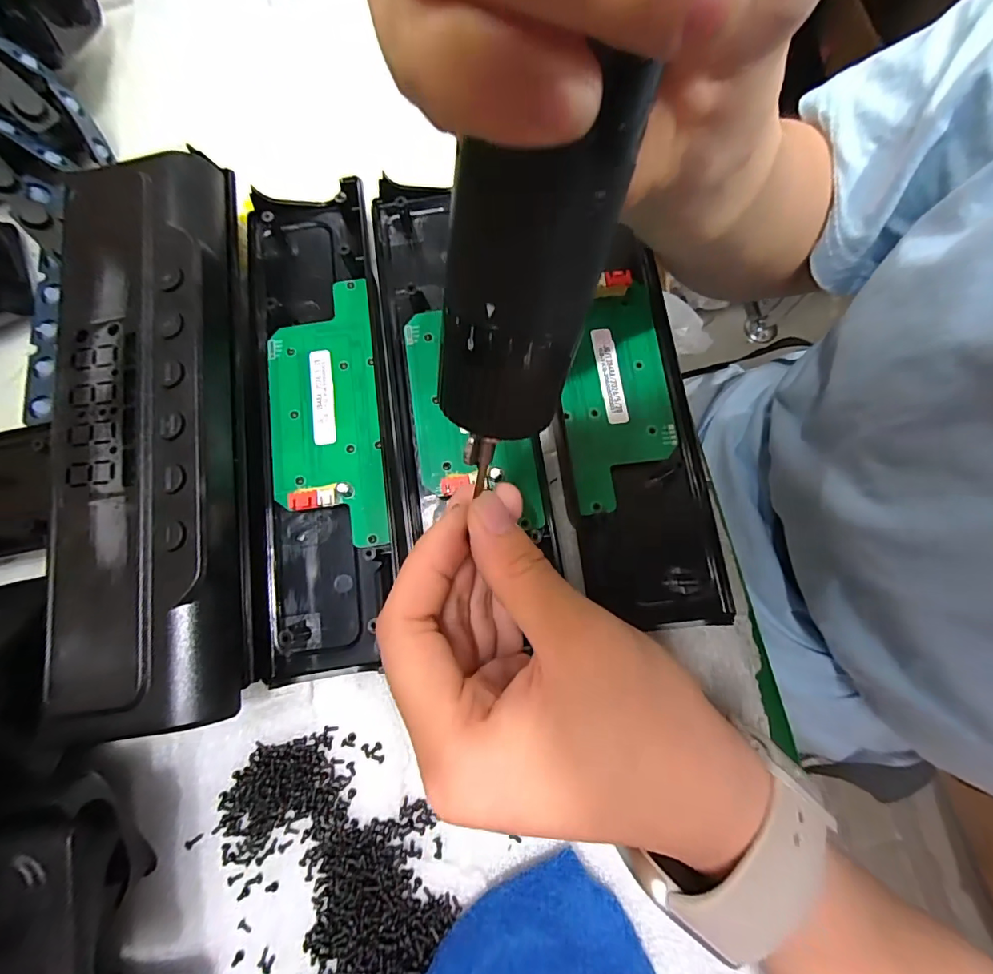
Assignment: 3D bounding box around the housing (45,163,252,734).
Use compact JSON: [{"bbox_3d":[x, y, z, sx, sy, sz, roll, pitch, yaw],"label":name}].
[{"bbox_3d":[-0.139,-0.028,0.209,0.076,0.054,0.244,-9,76,0],"label":"housing"}]

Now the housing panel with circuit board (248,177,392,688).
[{"bbox_3d":[-0.089,-0.038,0.235,0.064,0.017,0.244,-8,76,0],"label":"housing panel with circuit board"}]

